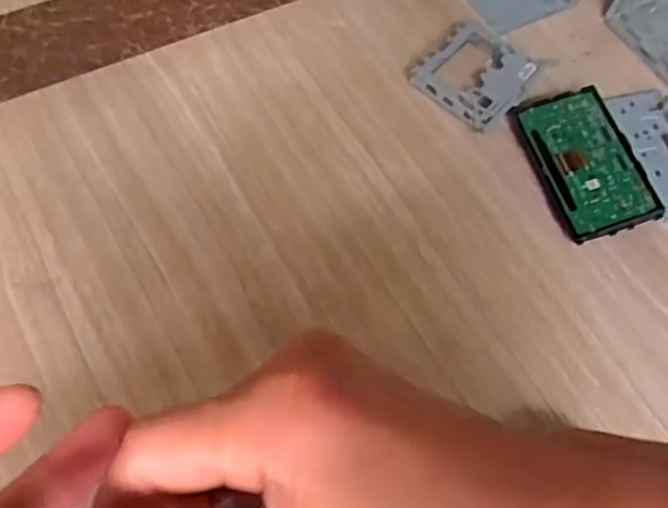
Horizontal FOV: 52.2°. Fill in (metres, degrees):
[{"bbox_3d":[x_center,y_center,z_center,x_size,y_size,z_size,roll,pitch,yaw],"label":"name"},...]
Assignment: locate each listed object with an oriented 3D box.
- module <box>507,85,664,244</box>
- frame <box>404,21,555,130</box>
[{"bbox_3d":[0.312,-0.115,0.843,0.112,0.021,0.196,-24,67,10],"label":"module"},{"bbox_3d":[0.188,-0.235,0.907,0.133,0.034,0.132,41,68,16],"label":"frame"}]

